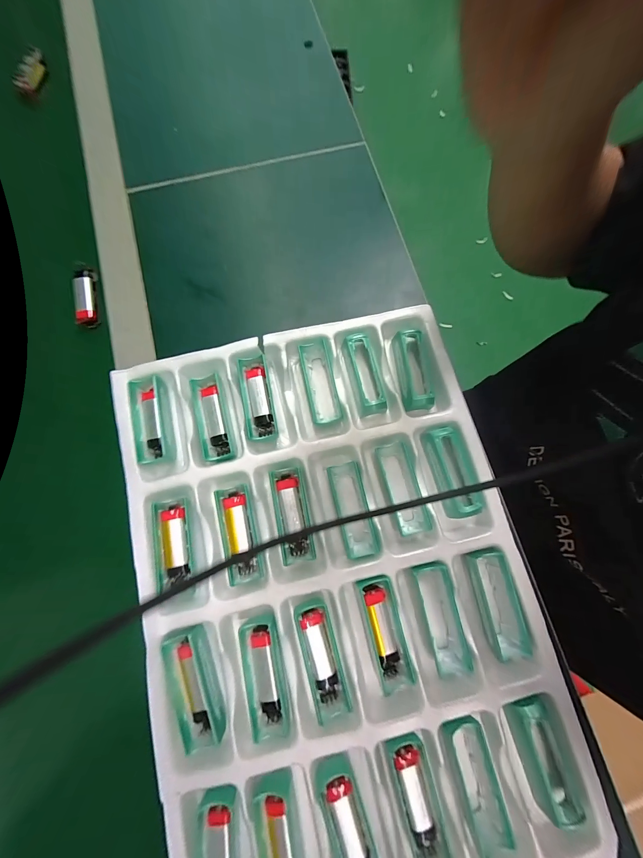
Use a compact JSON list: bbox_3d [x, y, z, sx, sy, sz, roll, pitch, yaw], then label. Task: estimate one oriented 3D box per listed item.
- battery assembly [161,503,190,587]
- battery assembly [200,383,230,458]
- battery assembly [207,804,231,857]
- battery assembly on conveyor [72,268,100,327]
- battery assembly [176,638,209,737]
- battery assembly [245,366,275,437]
[{"bbox_3d":[-0.126,0.098,0.256,0.018,0.009,0.062,-10,78,-3],"label":"battery assembly"},{"bbox_3d":[-0.099,-0.008,0.279,0.016,0.010,0.066,-14,78,-4],"label":"battery assembly"},{"bbox_3d":[-0.072,0.310,0.212,0.016,0.007,0.068,-4,77,-2],"label":"battery assembly"},{"bbox_3d":[-0.256,-0.143,0.322,0.021,0.014,0.066,-13,78,-4],"label":"battery assembly on conveyor"},{"bbox_3d":[-0.102,0.202,0.234,0.011,0.007,0.069,-16,78,-5],"label":"battery assembly"},{"bbox_3d":[-0.058,-0.027,0.288,0.017,0.017,0.069,-11,78,-4],"label":"battery assembly"}]

